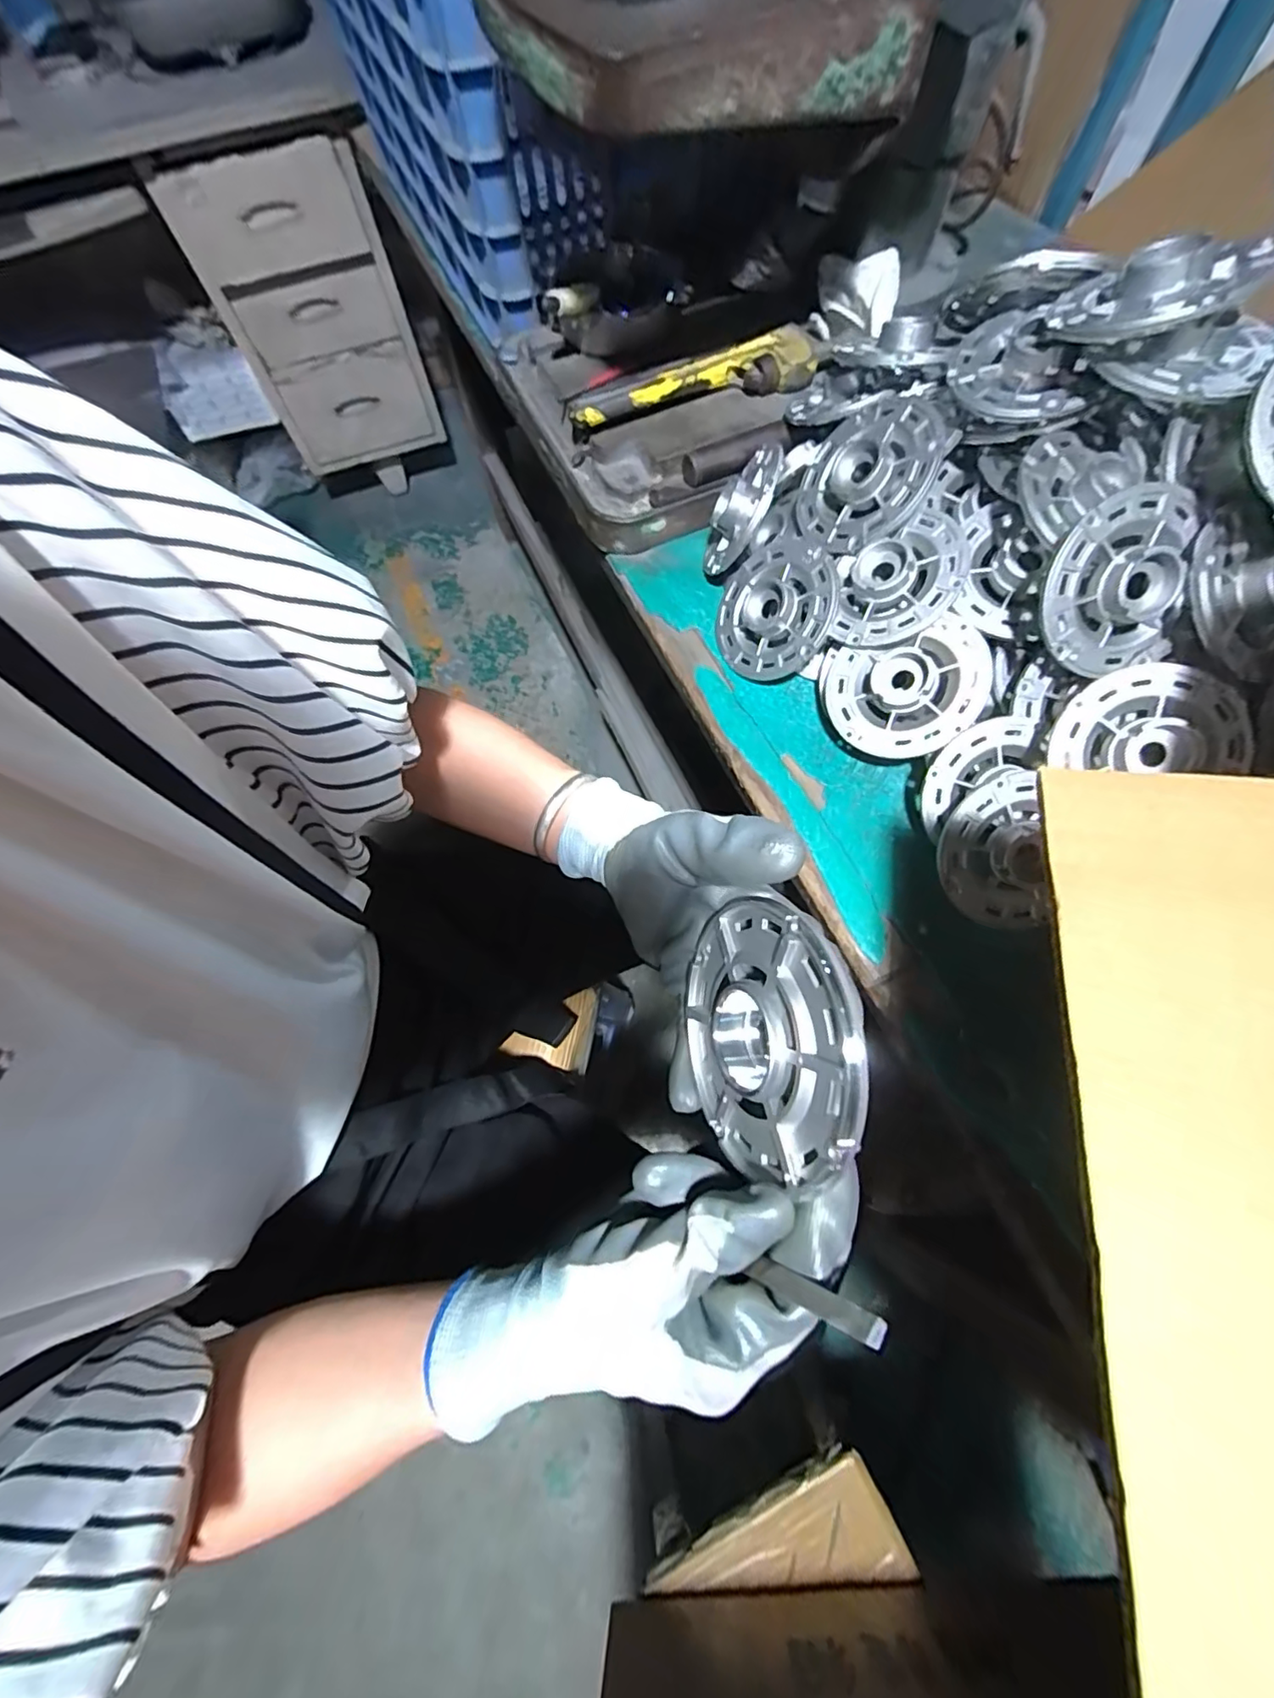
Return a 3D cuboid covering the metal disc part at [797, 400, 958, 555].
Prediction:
[{"bbox_3d":[0.175,-0.288,0.443,0.108,0.026,0.110,-6,80,42],"label":"metal disc part"}]

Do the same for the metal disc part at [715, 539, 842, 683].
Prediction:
[{"bbox_3d":[0.114,-0.200,0.480,0.104,0.035,0.110,0,90,40],"label":"metal disc part"}]

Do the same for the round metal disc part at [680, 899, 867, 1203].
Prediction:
[{"bbox_3d":[0.049,0.073,0.227,0.012,0.105,0.099,3,63,-24],"label":"round metal disc part"}]

